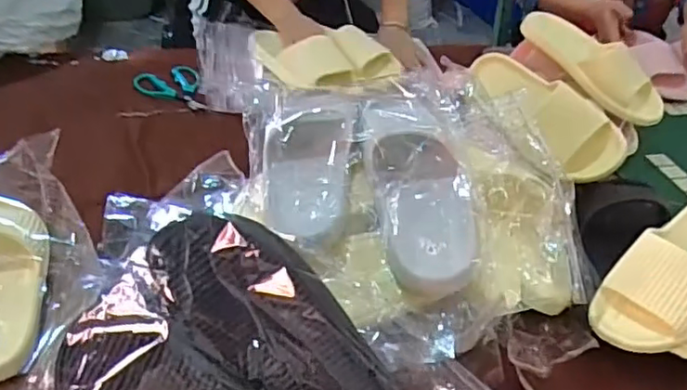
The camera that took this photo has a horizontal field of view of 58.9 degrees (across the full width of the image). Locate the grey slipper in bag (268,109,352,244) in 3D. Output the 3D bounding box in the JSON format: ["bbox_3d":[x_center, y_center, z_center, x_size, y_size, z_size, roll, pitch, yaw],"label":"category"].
[{"bbox_3d":[-0.038,-0.025,0.629,0.088,0.047,0.162,3,39,-4],"label":"grey slipper in bag"}]

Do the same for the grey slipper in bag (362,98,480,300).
[{"bbox_3d":[0.075,-0.016,0.619,0.095,0.059,0.234,-4,60,-13],"label":"grey slipper in bag"}]

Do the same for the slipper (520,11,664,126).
[{"bbox_3d":[0.377,-0.206,0.932,0.071,0.073,0.260,-30,65,-37],"label":"slipper"}]

